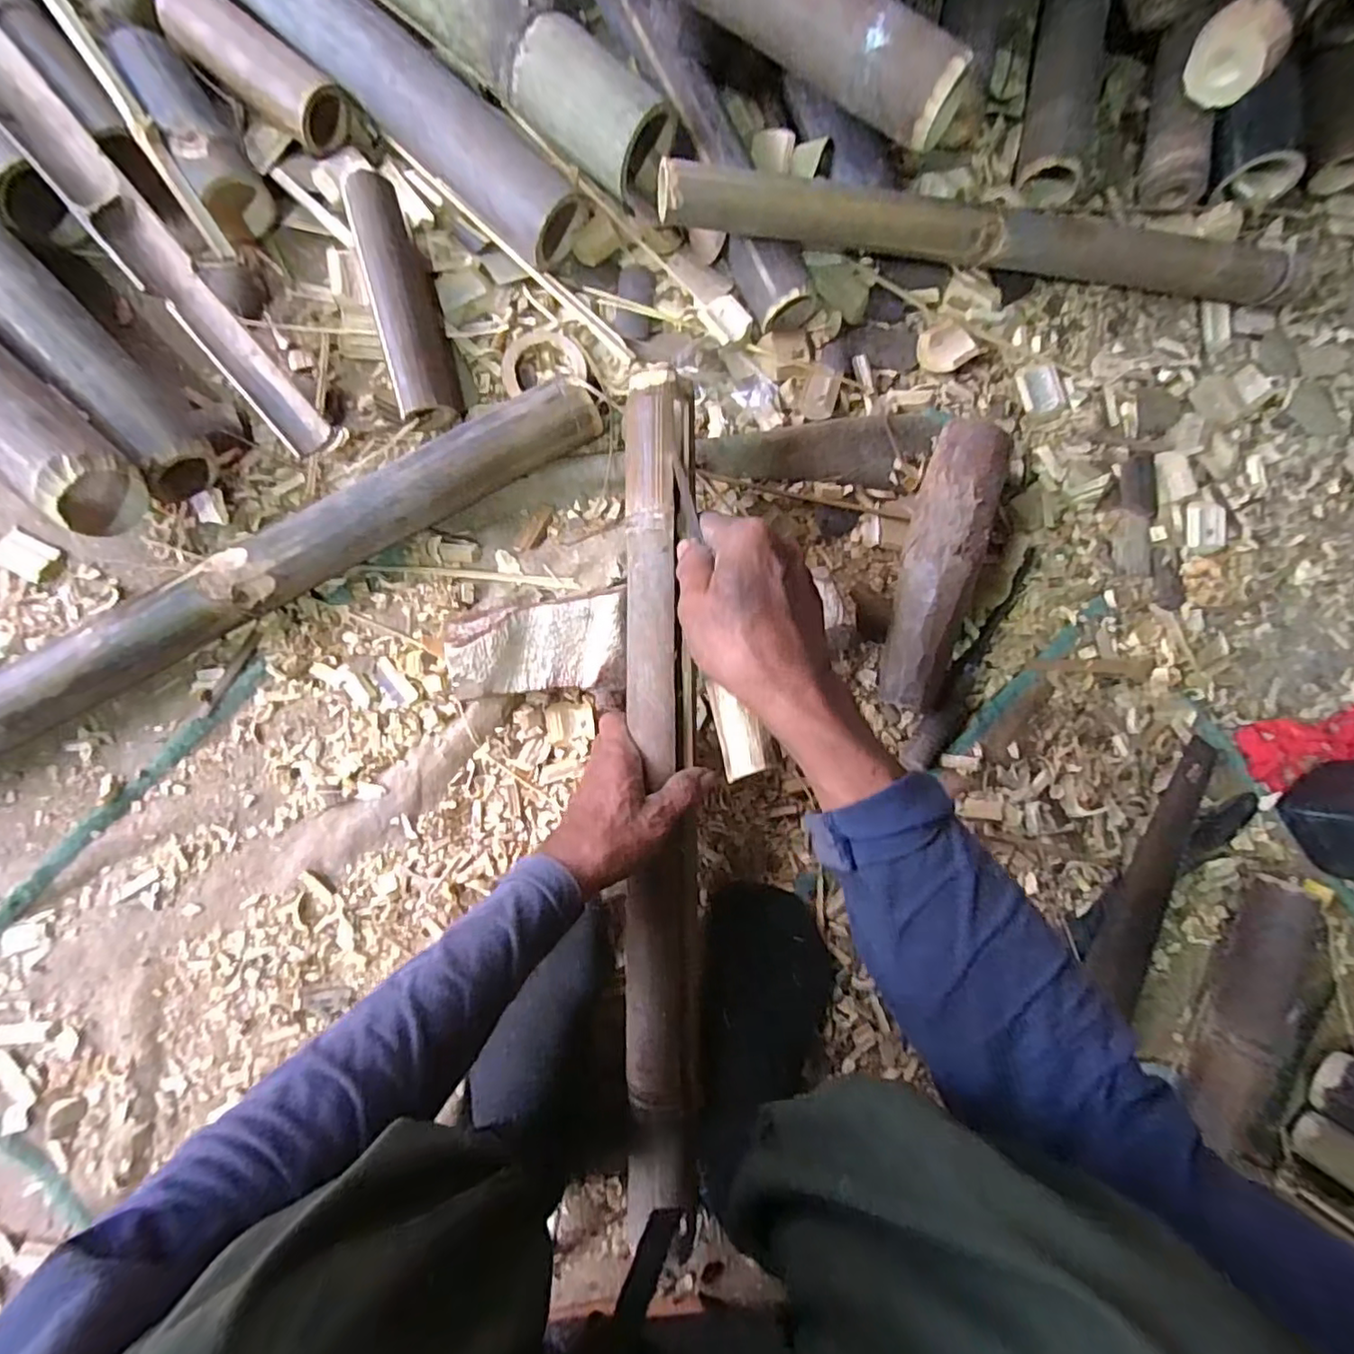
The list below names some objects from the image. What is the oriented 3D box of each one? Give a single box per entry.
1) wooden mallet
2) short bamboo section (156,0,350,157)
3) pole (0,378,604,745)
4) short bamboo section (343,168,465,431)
[{"bbox_3d":[0.233,-0.094,0.553,0.068,0.068,0.248,11,85,-6],"label":"wooden mallet"},{"bbox_3d":[-0.359,-0.514,0.529,0.144,0.050,0.056,33,83,-3],"label":"short bamboo section"},{"bbox_3d":[-0.346,-0.062,0.486,0.638,0.062,0.052,-31,90,-8],"label":"pole"},{"bbox_3d":[-0.228,-0.313,0.529,0.049,0.050,0.203,-14,87,-7],"label":"short bamboo section"}]

